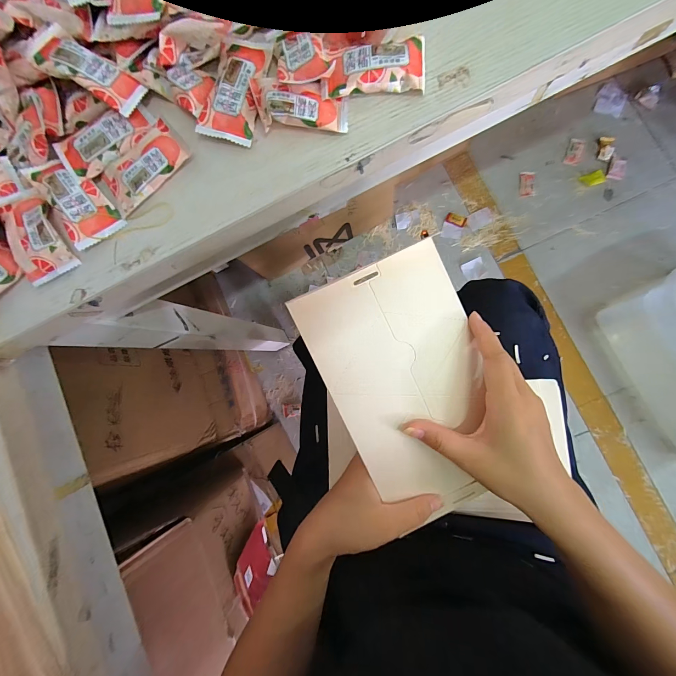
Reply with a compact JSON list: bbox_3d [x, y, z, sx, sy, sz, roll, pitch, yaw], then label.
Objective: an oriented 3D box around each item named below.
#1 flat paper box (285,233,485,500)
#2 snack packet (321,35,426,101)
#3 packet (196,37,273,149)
[{"bbox_3d":[0.058,0.034,0.250,0.123,0.011,0.188,-26,95,-10],"label":"flat paper box"},{"bbox_3d":[0.024,-0.186,0.218,0.071,0.015,0.034,-3,86,7],"label":"snack packet"},{"bbox_3d":[-0.073,-0.181,0.227,0.038,0.011,0.074,18,89,8],"label":"packet"}]

